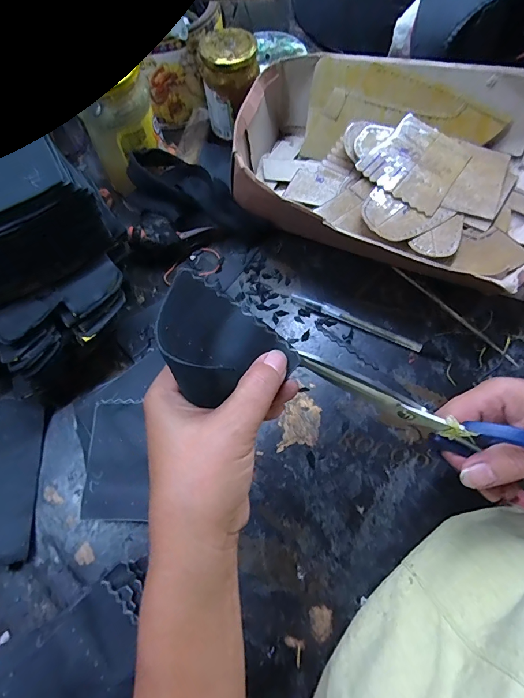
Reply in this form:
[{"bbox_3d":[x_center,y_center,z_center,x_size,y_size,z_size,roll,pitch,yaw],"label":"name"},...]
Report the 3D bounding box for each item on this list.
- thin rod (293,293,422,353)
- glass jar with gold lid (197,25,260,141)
[{"bbox_3d":[0.091,-0.028,0.383,0.133,0.005,0.010,24,92,12],"label":"thin rod"},{"bbox_3d":[-0.034,-0.292,0.442,0.055,0.093,0.055,-1,67,3],"label":"glass jar with gold lid"}]

